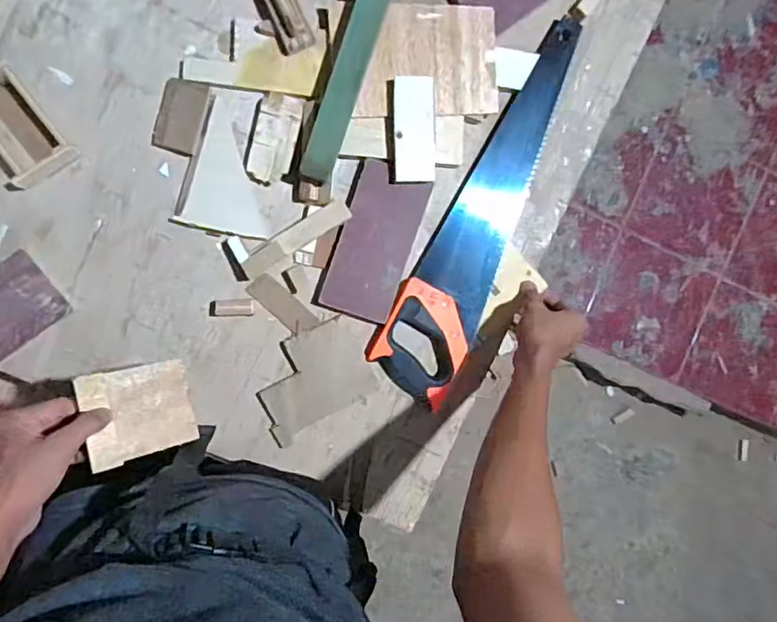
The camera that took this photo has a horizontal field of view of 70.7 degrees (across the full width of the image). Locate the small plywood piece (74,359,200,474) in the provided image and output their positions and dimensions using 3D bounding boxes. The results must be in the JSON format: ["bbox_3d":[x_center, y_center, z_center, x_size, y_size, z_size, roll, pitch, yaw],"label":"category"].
[{"bbox_3d":[-0.244,0.099,0.538,0.098,0.010,0.086,-10,87,-40],"label":"small plywood piece"}]

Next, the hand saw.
[{"bbox_3d":[0.138,-0.127,0.712,0.112,0.017,0.504,29,90,-8],"label":"hand saw"}]

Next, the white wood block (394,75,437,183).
[{"bbox_3d":[0.032,-0.221,0.670,0.051,0.023,0.122,-1,94,-7],"label":"white wood block"}]

